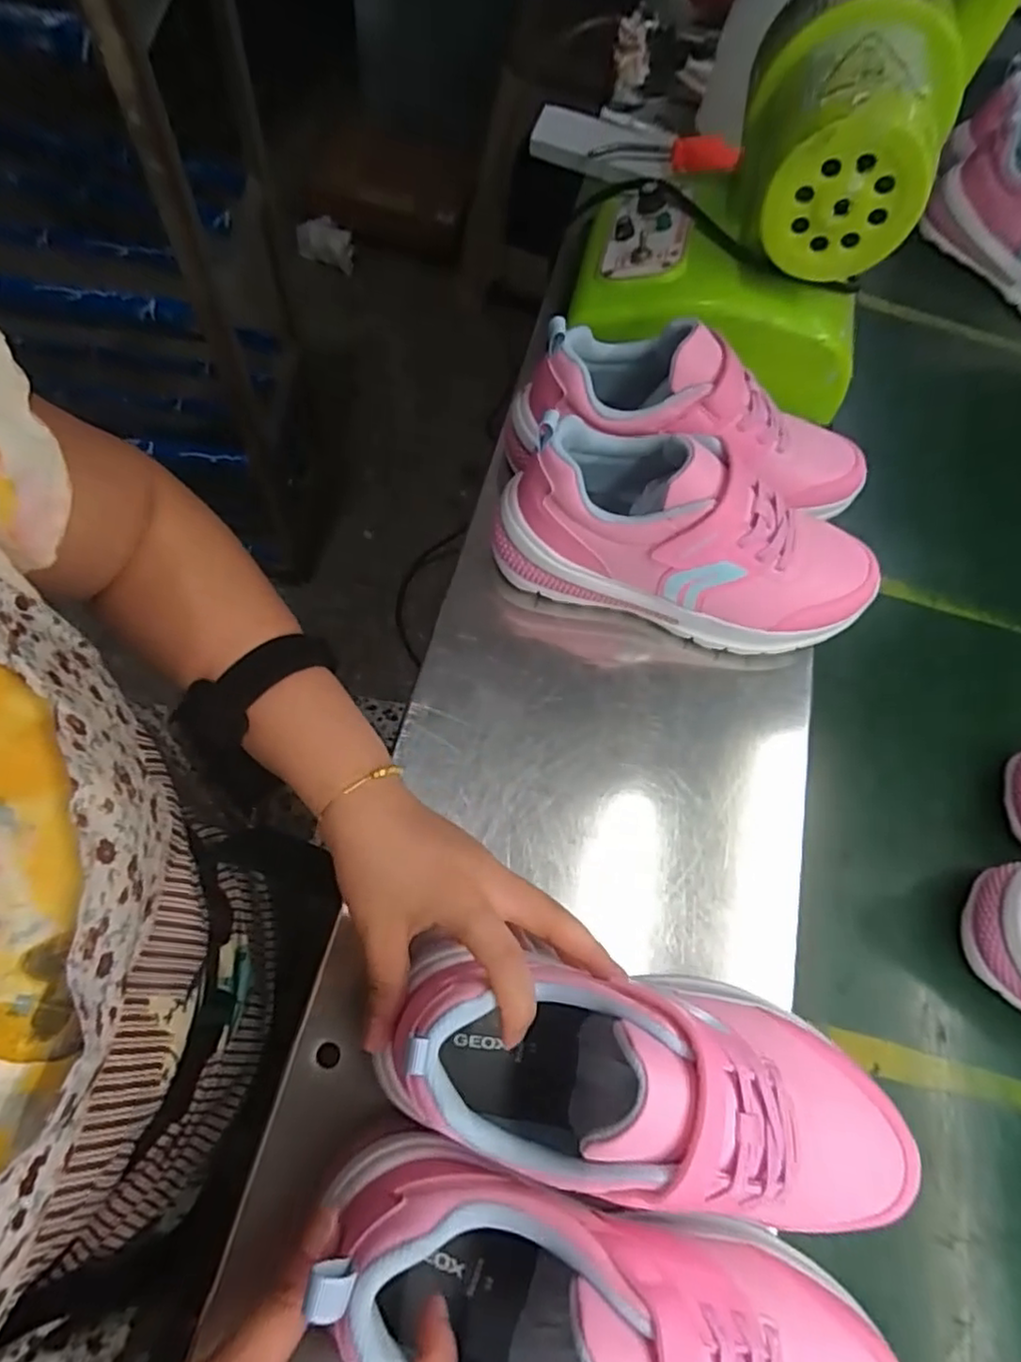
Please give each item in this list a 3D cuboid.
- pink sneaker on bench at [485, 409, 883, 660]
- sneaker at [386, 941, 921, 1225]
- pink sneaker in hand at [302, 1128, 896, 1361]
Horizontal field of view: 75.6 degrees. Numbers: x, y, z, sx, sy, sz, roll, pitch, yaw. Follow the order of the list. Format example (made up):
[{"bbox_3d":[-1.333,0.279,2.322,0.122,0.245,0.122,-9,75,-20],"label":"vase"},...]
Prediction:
[{"bbox_3d":[0.117,-0.090,0.428,0.249,0.120,0.080,13,65,2],"label":"pink sneaker on bench"},{"bbox_3d":[0.070,0.179,0.294,0.242,0.091,0.081,13,65,-4],"label":"sneaker"},{"bbox_3d":[0.045,0.262,0.257,0.248,0.096,0.073,26,66,-7],"label":"pink sneaker in hand"}]

